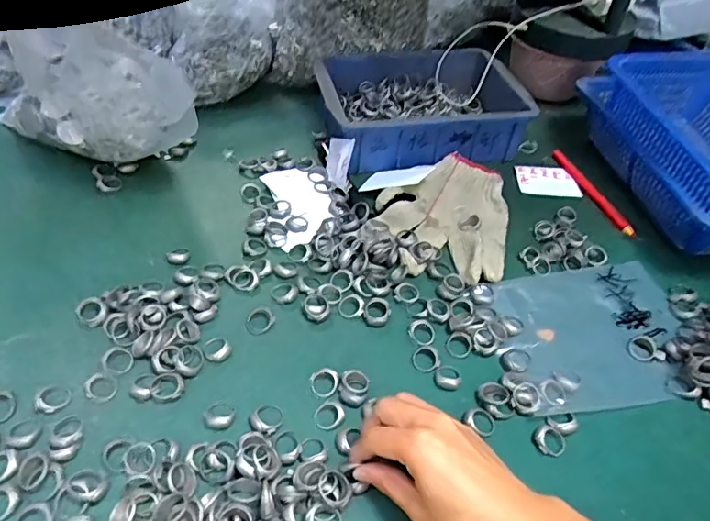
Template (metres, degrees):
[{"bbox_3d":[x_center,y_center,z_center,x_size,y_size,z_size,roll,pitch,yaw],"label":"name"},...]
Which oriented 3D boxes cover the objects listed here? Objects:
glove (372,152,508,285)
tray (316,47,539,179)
[{"bbox_3d":[0.097,-0.058,0.571,0.136,0.022,0.195,12,46,4],"label":"glove"},{"bbox_3d":[0.081,-0.202,0.679,0.252,0.062,0.197,-5,47,-11],"label":"tray"}]

